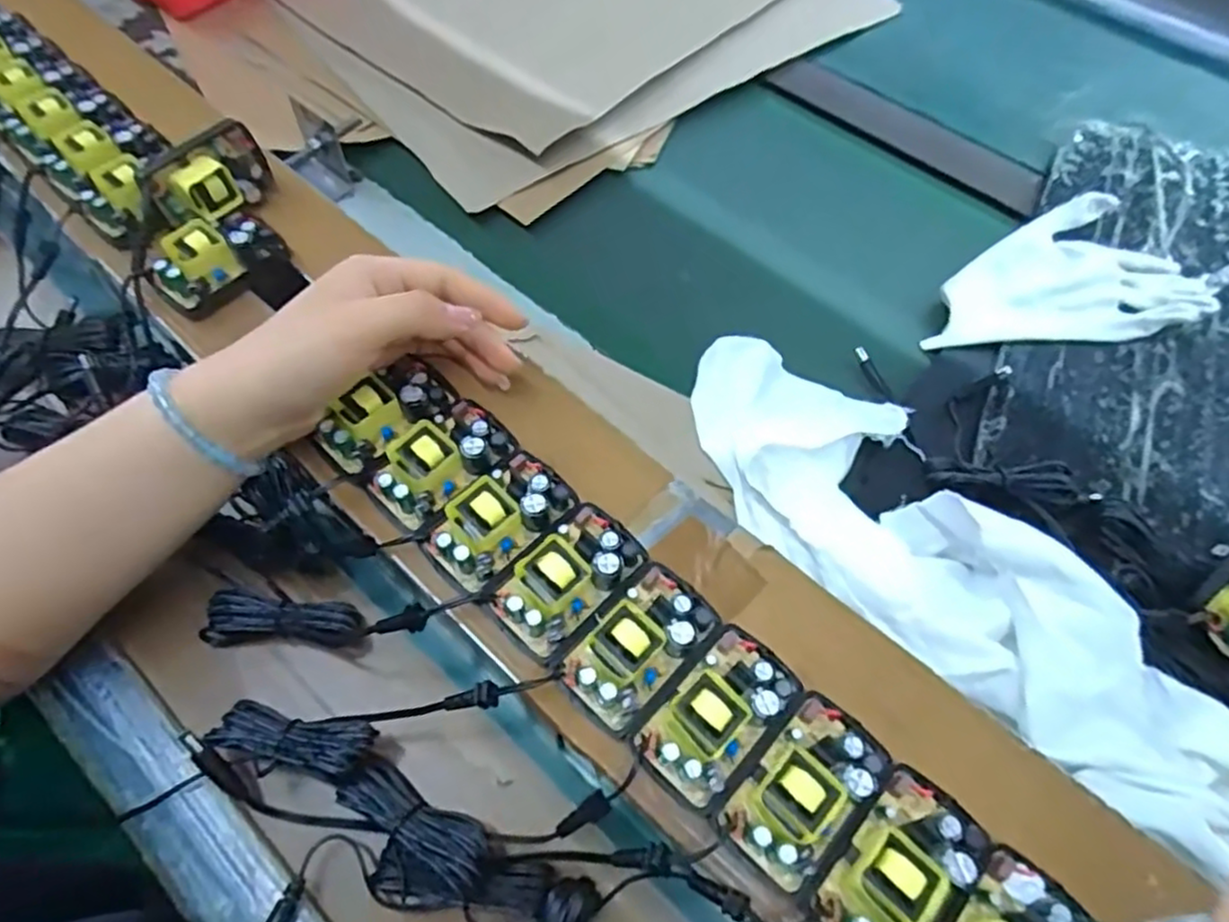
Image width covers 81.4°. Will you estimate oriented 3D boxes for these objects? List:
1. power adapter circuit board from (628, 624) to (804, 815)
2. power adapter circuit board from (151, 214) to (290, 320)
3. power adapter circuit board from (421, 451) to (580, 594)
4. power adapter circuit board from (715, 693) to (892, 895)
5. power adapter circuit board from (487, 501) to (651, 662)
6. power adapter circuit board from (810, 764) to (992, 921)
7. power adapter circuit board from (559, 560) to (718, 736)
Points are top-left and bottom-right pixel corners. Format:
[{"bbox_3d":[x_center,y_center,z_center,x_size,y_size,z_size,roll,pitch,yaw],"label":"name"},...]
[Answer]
[{"bbox_3d":[0.042,0.101,0.287,0.040,0.022,0.067,40,67,18],"label":"power adapter circuit board"},{"bbox_3d":[-0.222,-0.113,0.398,0.036,0.030,0.064,33,65,15],"label":"power adapter circuit board"},{"bbox_3d":[-0.052,0.026,0.328,0.037,0.028,0.065,41,68,19],"label":"power adapter circuit board"},{"bbox_3d":[0.075,0.125,0.274,0.040,0.018,0.065,40,67,18],"label":"power adapter circuit board"},{"bbox_3d":[-0.020,0.050,0.315,0.065,0.025,0.039,-41,70,-21],"label":"power adapter circuit board"},{"bbox_3d":[0.108,0.150,0.261,0.042,0.020,0.064,40,67,18],"label":"power adapter circuit board"},{"bbox_3d":[0.011,0.076,0.301,0.040,0.023,0.066,41,68,19],"label":"power adapter circuit board"}]

